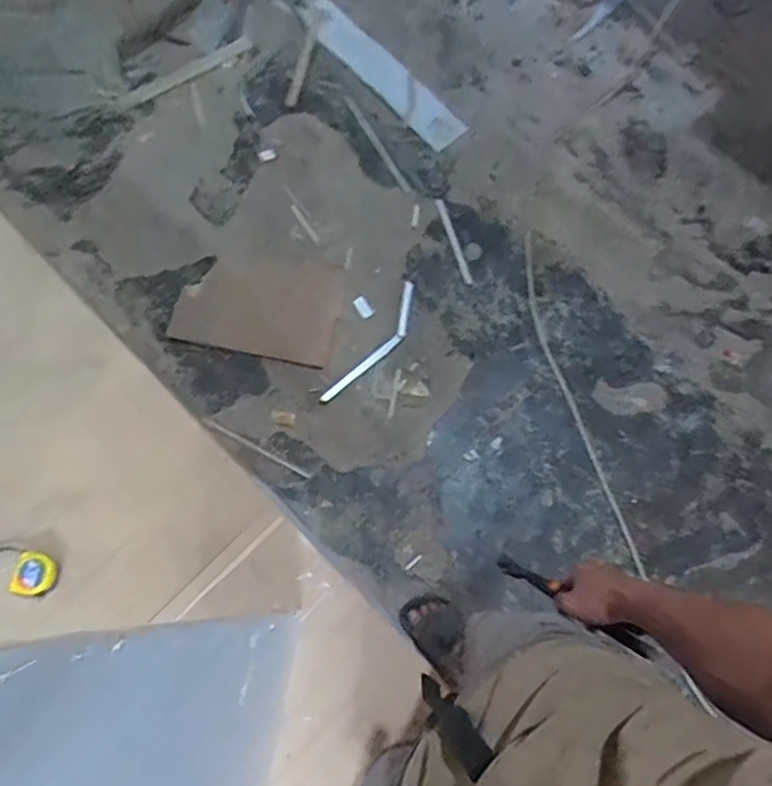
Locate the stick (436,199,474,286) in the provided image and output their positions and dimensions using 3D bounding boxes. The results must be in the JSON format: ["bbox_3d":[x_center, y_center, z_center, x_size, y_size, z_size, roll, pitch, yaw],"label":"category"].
[{"bbox_3d":[0.185,-0.417,1.647,0.021,0.013,0.268,-17,74,-5],"label":"stick"}]

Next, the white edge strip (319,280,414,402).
[{"bbox_3d":[-0.019,-0.127,1.552,0.085,0.039,0.406,31,76,9],"label":"white edge strip"}]

